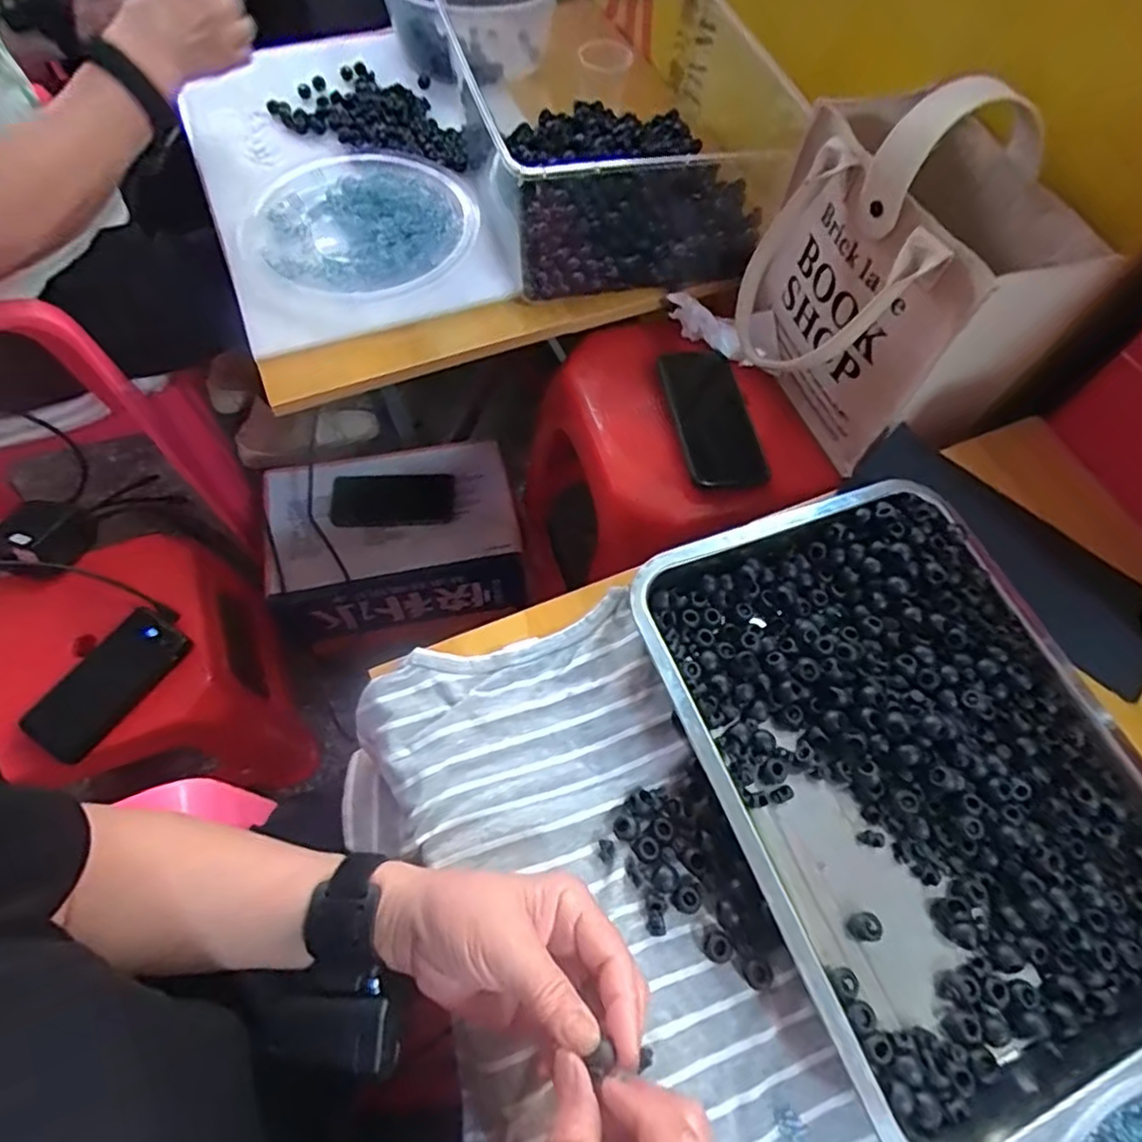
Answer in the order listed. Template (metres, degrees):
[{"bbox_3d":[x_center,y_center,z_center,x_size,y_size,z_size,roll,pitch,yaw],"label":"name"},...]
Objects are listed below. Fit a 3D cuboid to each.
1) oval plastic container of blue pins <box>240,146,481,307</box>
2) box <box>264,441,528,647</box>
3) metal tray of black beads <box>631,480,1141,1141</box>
[{"bbox_3d":[-0.212,-0.356,0.666,0.214,0.041,0.229,42,68,16],"label":"oval plastic container of blue pins"},{"bbox_3d":[-0.241,-0.038,0.908,0.320,0.126,0.222,-8,64,-8],"label":"box"},{"bbox_3d":[0.207,0.114,0.396,0.250,0.043,0.336,-19,66,-13],"label":"metal tray of black beads"}]

